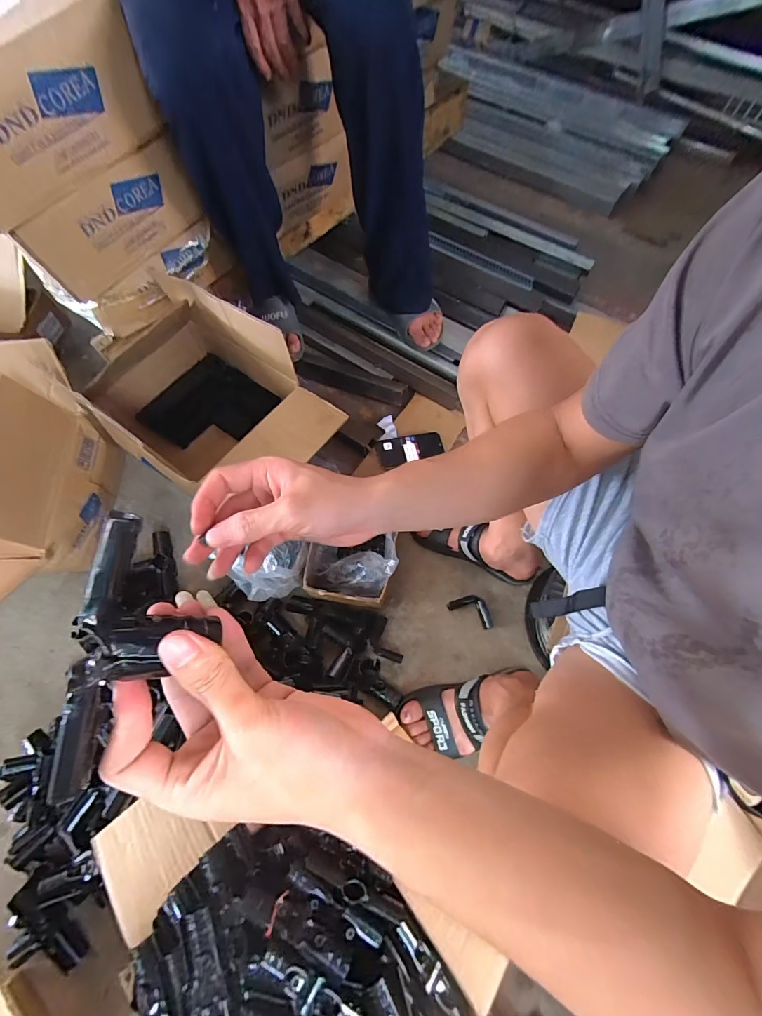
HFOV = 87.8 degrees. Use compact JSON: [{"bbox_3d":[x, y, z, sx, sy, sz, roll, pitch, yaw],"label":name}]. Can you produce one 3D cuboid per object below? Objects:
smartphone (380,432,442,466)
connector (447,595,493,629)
[{"bbox_3d":[0.066,-0.131,0.870,0.143,0.010,0.061,-12,82,-9],"label":"smartphone"},{"bbox_3d":[0.171,0.187,0.734,0.087,0.026,0.048,26,71,11],"label":"connector"}]

